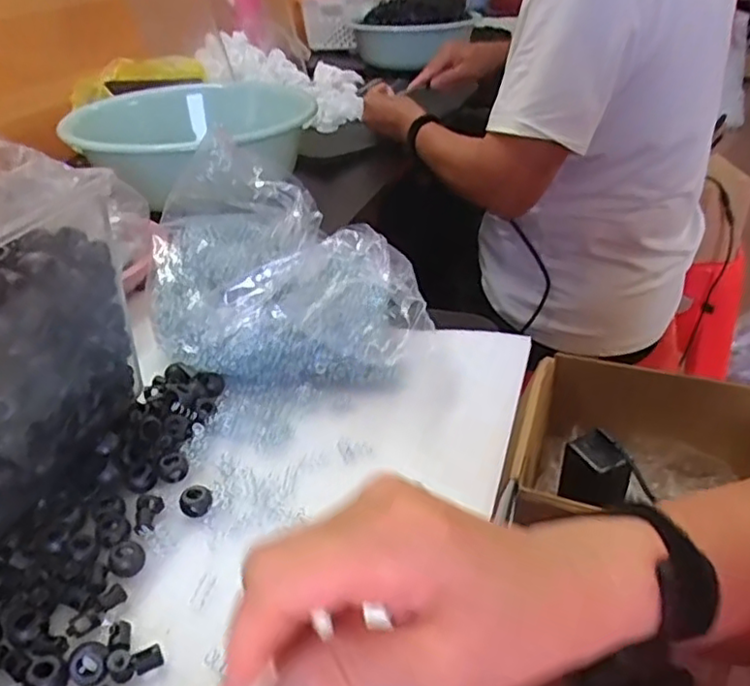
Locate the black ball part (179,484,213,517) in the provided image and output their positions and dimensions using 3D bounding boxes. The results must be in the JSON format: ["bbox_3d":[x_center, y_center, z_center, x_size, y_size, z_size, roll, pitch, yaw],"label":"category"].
[{"bbox_3d":[-0.101,0.089,0.365,0.016,0.011,0.014,13,36,21],"label":"black ball part"}]

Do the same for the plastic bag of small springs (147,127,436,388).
[{"bbox_3d":[-0.072,-0.058,0.474,0.187,0.119,0.170,-11,36,-14],"label":"plastic bag of small springs"}]

